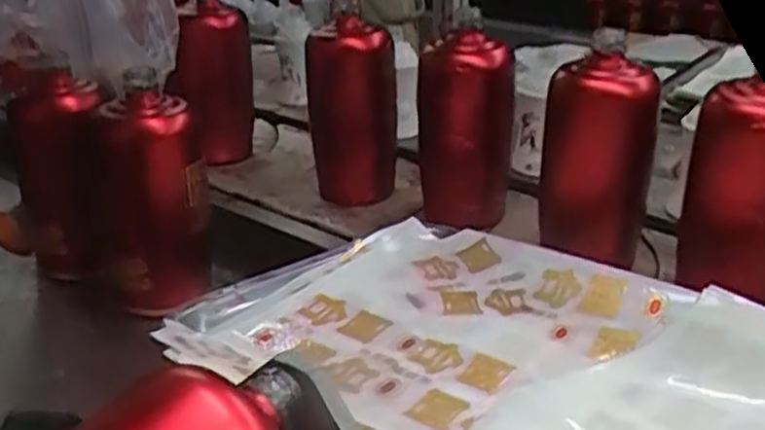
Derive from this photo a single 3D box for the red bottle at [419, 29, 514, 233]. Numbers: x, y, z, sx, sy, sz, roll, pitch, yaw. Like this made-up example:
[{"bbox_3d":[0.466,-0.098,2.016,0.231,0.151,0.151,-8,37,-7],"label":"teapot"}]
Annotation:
[{"bbox_3d":[0.072,-0.077,0.698,0.067,0.156,0.065,-14,29,-26],"label":"red bottle"}]

